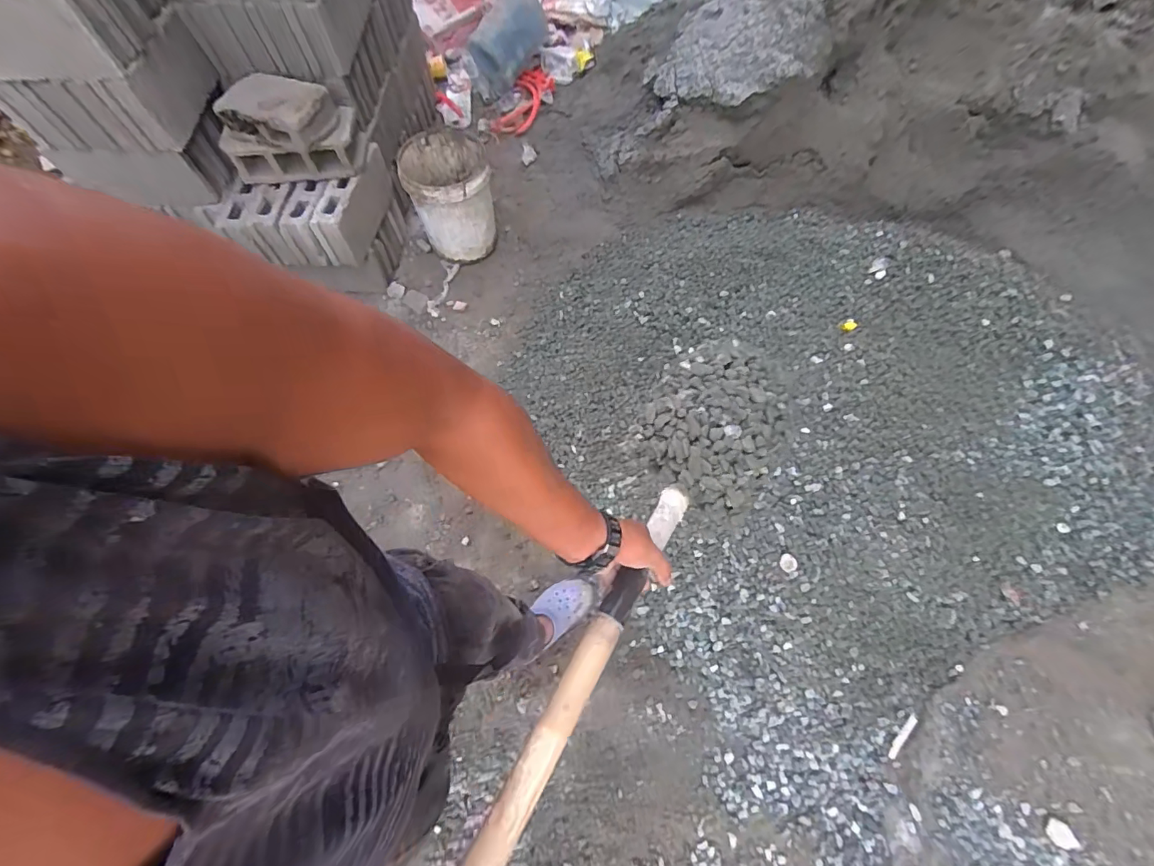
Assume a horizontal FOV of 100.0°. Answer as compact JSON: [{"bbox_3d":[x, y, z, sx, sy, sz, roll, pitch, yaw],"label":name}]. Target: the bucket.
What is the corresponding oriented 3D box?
[{"bbox_3d":[-0.438,-0.817,1.728,0.271,0.357,0.296,-17,67,-6],"label":"bucket"}]

